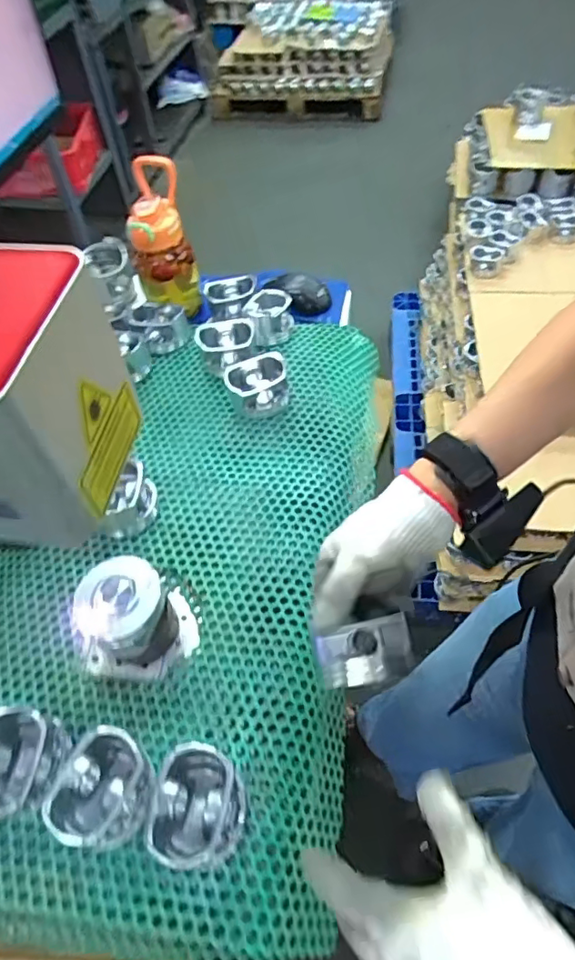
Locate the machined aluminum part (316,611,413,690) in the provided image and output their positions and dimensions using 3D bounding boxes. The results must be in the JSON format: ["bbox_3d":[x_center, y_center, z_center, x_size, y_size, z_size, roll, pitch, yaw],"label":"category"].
[{"bbox_3d":[0.057,0.124,0.393,0.068,0.020,0.044,-11,54,-2],"label":"machined aluminum part"}]

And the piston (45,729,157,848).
[{"bbox_3d":[-0.139,0.237,0.417,0.065,0.046,0.074,15,57,16],"label":"piston"}]

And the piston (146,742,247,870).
[{"bbox_3d":[-0.065,0.244,0.410,0.063,0.046,0.080,2,54,7],"label":"piston"}]

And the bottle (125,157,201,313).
[{"bbox_3d":[-0.183,-0.341,0.775,0.088,0.185,0.092,-12,54,-3],"label":"bottle"}]

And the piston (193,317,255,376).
[{"bbox_3d":[-0.082,-0.181,0.732,0.076,0.044,0.076,-3,54,4],"label":"piston"}]

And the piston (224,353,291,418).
[{"bbox_3d":[-0.037,-0.119,0.684,0.075,0.040,0.067,-10,54,-2],"label":"piston"}]

